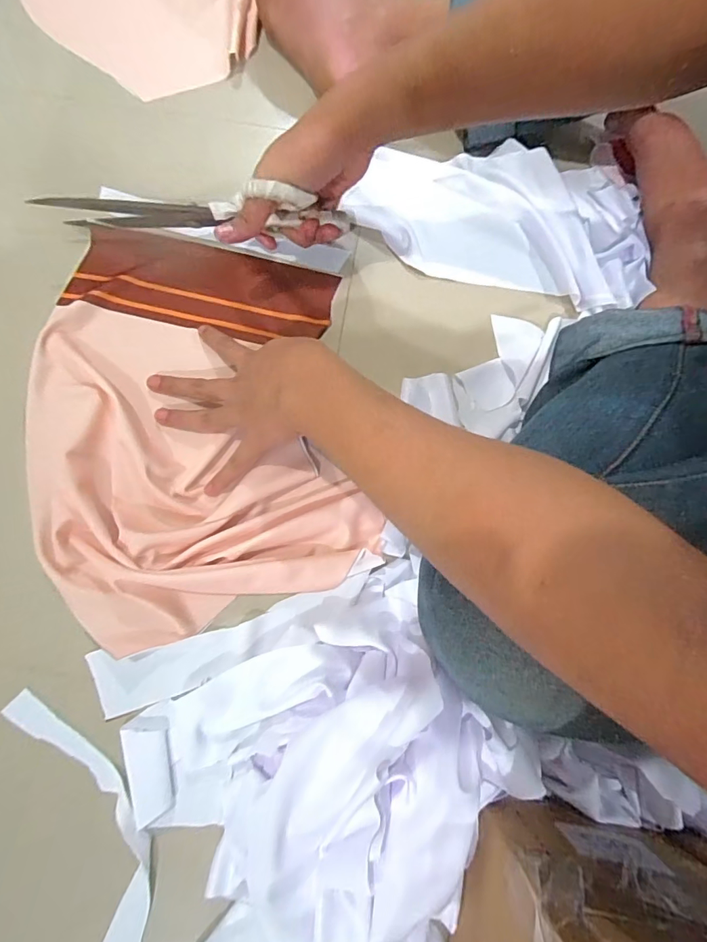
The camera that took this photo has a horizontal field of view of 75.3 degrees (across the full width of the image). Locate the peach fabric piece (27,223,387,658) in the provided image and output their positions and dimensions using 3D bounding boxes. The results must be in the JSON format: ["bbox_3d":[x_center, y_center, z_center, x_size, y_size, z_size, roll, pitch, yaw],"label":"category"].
[{"bbox_3d":[-0.156,-0.063,0.440,0.306,0.035,0.408,-8,77,-4],"label":"peach fabric piece"}]

